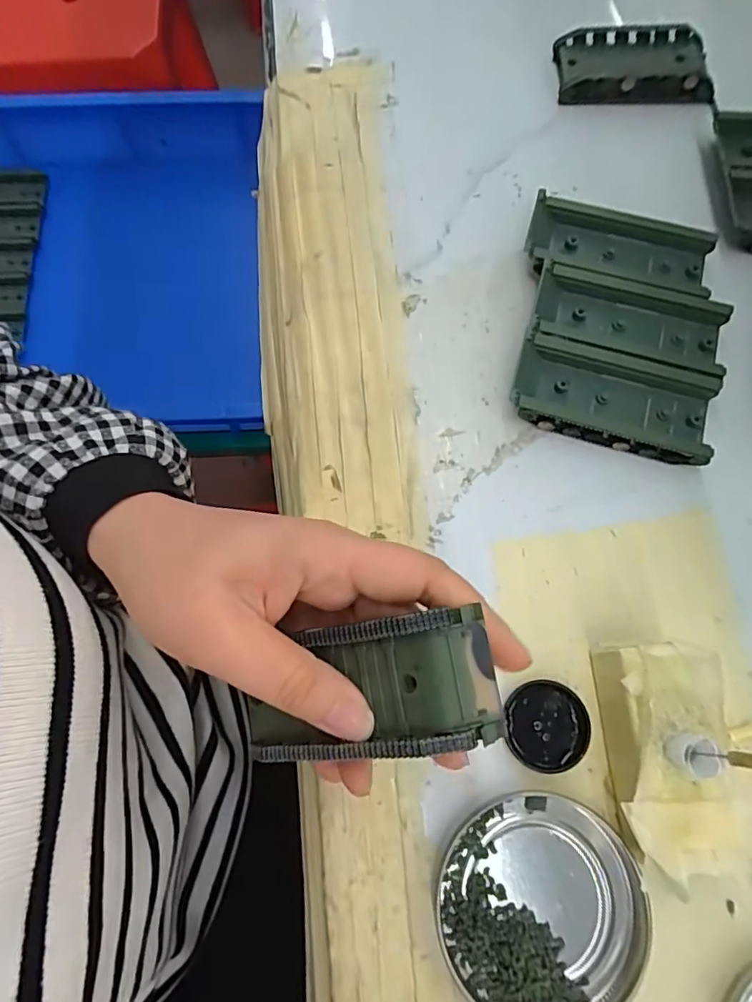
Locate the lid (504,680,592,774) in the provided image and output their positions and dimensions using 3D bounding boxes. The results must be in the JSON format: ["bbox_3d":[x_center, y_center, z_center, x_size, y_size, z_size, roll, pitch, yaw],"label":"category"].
[{"bbox_3d":[0.072,0.095,0.231,0.033,0.006,0.035,0,74,1],"label":"lid"}]

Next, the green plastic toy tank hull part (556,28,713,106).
[{"bbox_3d":[0.158,-0.267,0.337,0.090,0.014,0.051,1,74,1],"label":"green plastic toy tank hull part"}]

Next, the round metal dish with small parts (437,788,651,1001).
[{"bbox_3d":[0.064,0.158,0.213,0.077,0.010,0.075,0,74,1],"label":"round metal dish with small parts"}]

